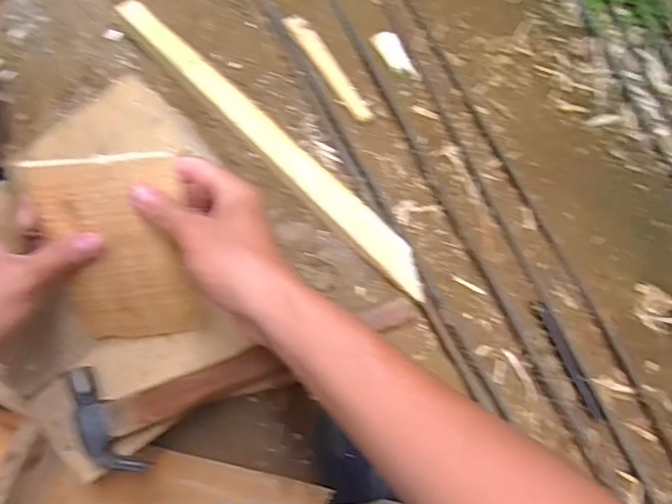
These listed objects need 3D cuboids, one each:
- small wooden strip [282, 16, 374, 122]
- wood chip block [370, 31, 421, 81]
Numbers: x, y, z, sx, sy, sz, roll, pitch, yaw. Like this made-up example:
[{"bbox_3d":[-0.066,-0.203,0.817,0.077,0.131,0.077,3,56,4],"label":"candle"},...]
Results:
[{"bbox_3d":[-0.009,-0.216,0.629,0.025,0.005,0.152,-34,87,-29],"label":"small wooden strip"},{"bbox_3d":[0.072,-0.237,0.655,0.033,0.017,0.071,-29,83,-4],"label":"wood chip block"}]

